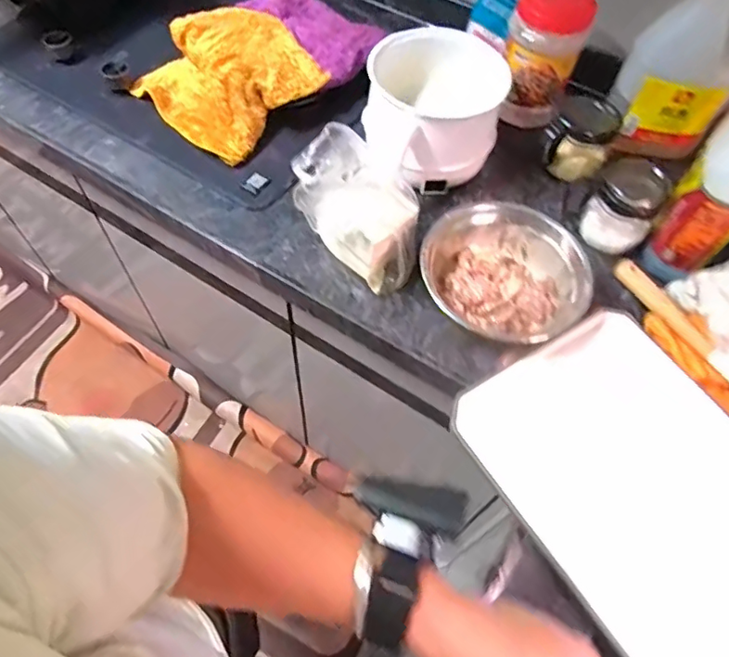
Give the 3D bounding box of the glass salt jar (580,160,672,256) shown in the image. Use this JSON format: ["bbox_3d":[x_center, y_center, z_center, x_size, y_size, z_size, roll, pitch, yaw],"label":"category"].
[{"bbox_3d":[0.308,-0.146,0.640,0.074,0.091,0.069,2,60,-3],"label":"glass salt jar"}]

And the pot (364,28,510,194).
[{"bbox_3d":[0.083,-0.263,0.665,0.148,0.138,0.157,2,60,-3],"label":"pot"}]

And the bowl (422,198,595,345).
[{"bbox_3d":[0.161,-0.070,0.608,0.177,0.071,0.152,25,61,10],"label":"bowl"}]

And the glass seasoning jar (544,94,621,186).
[{"bbox_3d":[0.278,-0.246,0.696,0.079,0.087,0.084,2,60,-3],"label":"glass seasoning jar"}]

